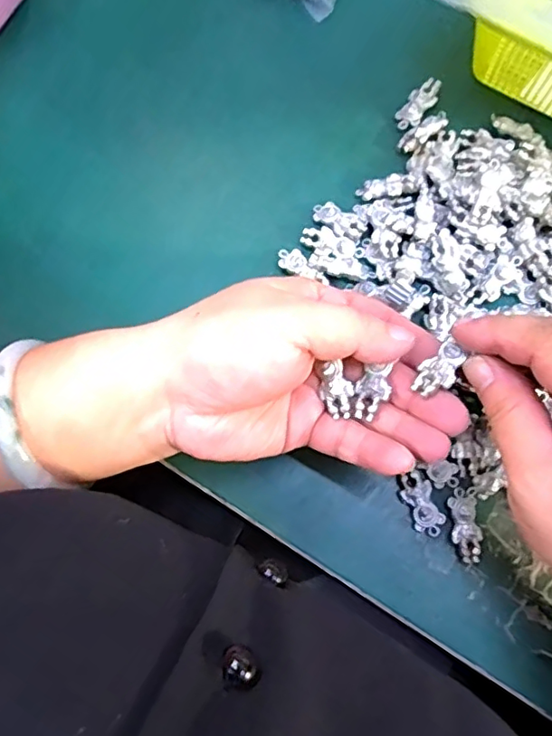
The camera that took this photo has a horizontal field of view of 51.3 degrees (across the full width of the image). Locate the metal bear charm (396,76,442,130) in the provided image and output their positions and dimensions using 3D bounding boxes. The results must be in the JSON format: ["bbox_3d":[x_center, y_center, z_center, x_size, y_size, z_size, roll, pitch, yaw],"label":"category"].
[{"bbox_3d":[0.080,-0.149,0.323,0.014,0.006,0.033,35,81,8],"label":"metal bear charm"}]

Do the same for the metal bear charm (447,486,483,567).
[{"bbox_3d":[0.090,0.075,0.274,0.014,0.006,0.035,-4,78,1],"label":"metal bear charm"}]

